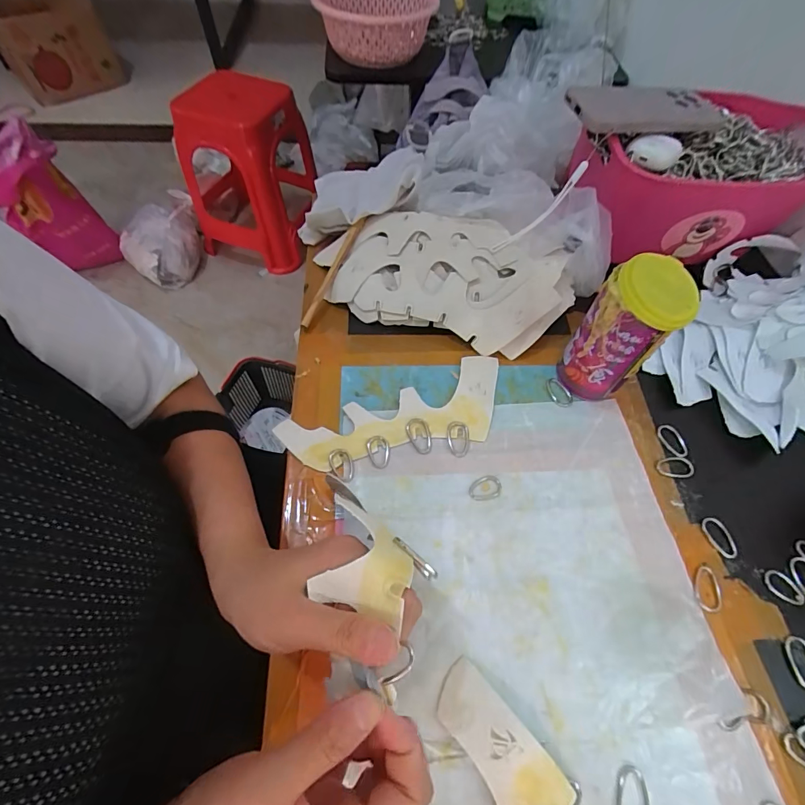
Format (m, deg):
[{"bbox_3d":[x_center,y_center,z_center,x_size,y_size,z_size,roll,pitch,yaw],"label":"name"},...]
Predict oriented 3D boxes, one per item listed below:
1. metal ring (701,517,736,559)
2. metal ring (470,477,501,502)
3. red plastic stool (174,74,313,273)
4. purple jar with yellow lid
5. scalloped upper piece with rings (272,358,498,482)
[{"bbox_3d":[0.267,0.113,0.343,0.017,0.007,0.033,-12,61,-11],"label":"metal ring"},{"bbox_3d":[0.072,0.075,0.355,0.031,0.004,0.020,-21,63,-15],"label":"metal ring"},{"bbox_3d":[-0.517,-0.822,1.407,0.419,0.527,0.413,13,52,4],"label":"red plastic stool"},{"bbox_3d":[0.189,-0.057,0.364,0.051,0.138,0.061,-17,61,-13],"label":"purple jar with yellow lid"},{"bbox_3d":[0.003,0.019,0.384,0.215,0.008,0.087,-20,62,-15],"label":"scalloped upper piece with rings"}]

